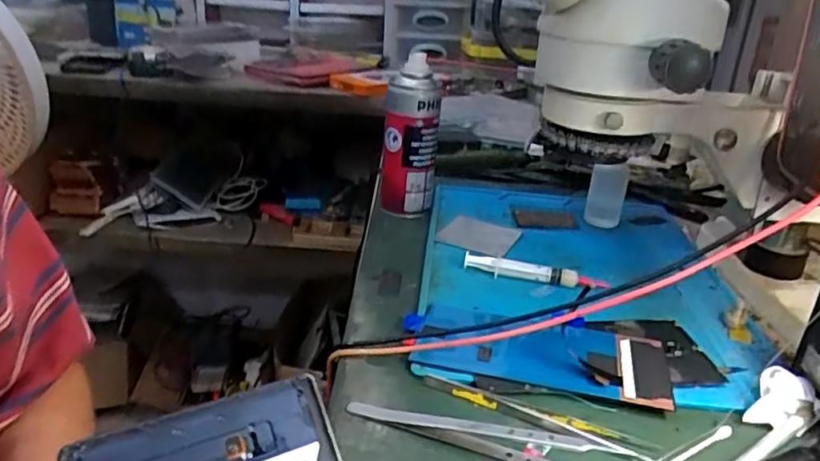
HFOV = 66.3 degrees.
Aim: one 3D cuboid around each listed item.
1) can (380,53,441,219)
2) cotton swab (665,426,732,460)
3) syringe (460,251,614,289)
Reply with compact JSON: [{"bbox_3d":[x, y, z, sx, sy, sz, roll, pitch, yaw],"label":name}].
[{"bbox_3d":[-0.001,-0.085,0.610,0.053,0.155,0.046,3,23,1],"label":"can"},{"bbox_3d":[0.154,0.118,0.341,0.070,0.007,0.005,-13,28,-32],"label":"cotton swab"},{"bbox_3d":[0.100,0.036,0.509,0.114,0.018,0.009,10,24,17],"label":"syringe"}]

